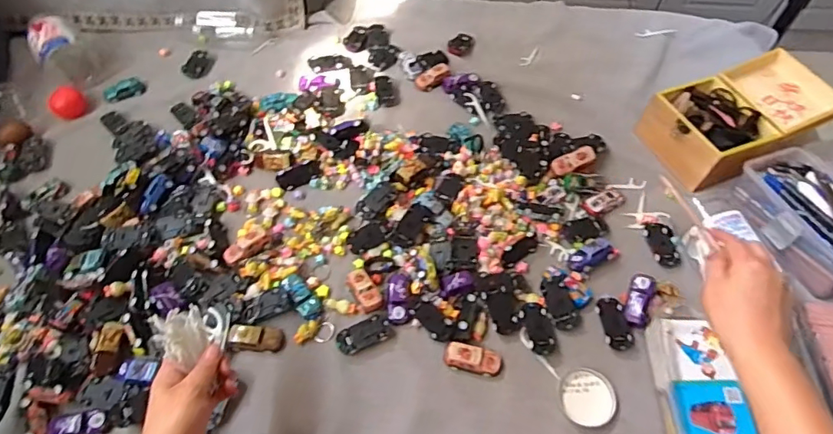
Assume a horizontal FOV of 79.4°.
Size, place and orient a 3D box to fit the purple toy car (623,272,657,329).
[{"bbox_3d":[0.272,0.101,0.611,0.026,0.027,0.066,15,76,9],"label":"purple toy car"}]

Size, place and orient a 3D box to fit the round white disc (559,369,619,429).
[{"bbox_3d":[0.194,0.204,0.567,0.061,0.006,0.062,0,56,0],"label":"round white disc"}]

